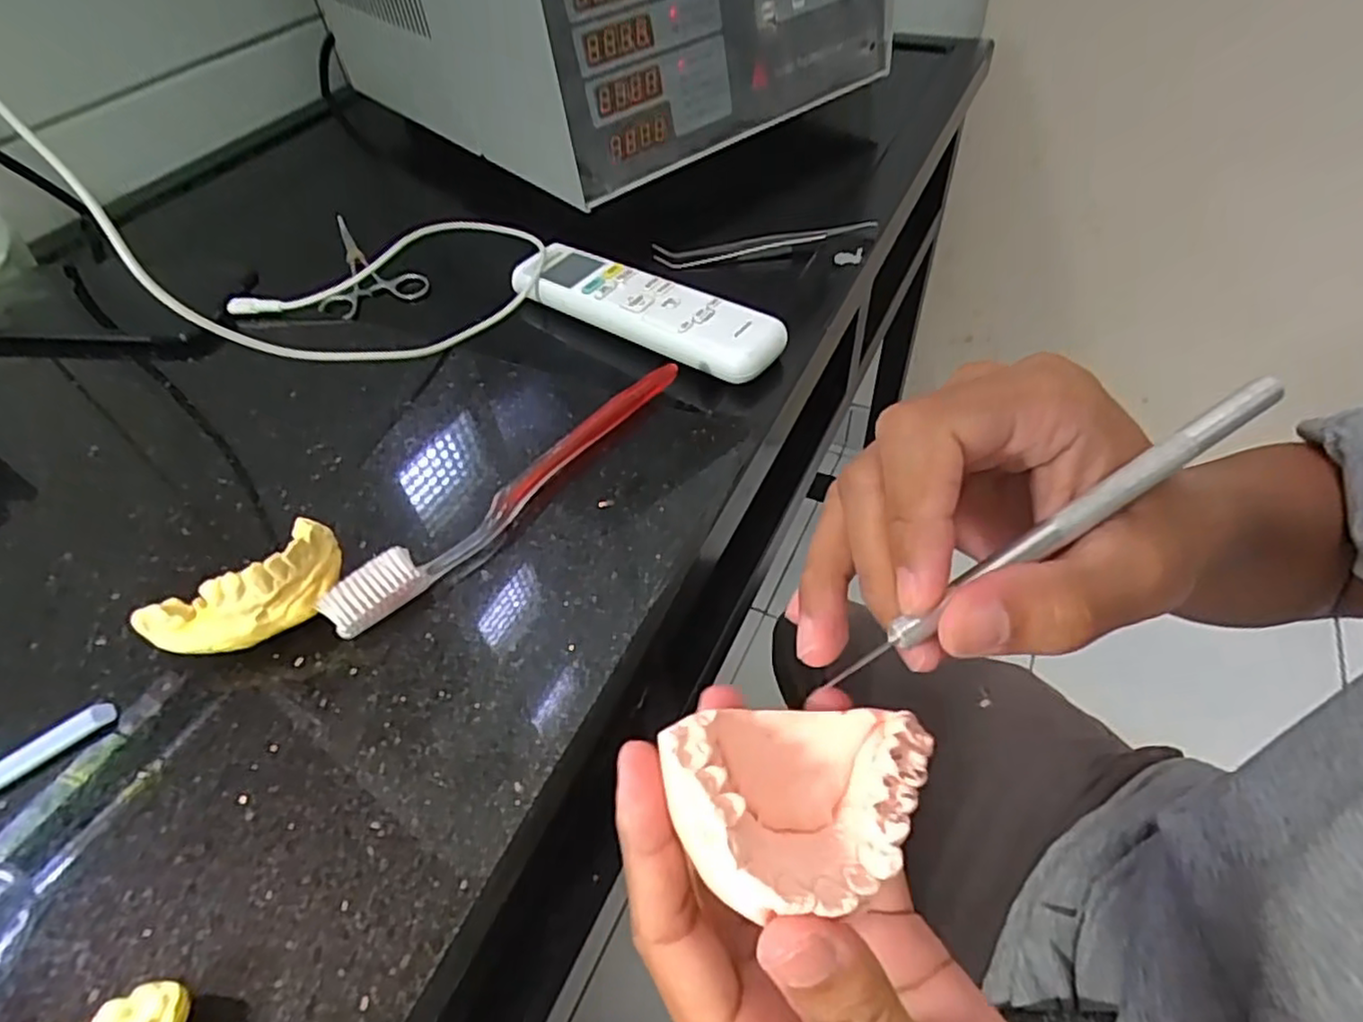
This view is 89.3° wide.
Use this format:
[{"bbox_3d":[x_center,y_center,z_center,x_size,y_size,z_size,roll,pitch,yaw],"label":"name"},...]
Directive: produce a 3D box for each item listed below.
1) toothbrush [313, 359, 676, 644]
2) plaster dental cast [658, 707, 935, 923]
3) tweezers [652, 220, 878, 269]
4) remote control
[{"bbox_3d":[-0.065,-0.012,0.295,0.017,0.016,0.183,33,60,29],"label":"toothbrush"},{"bbox_3d":[0.031,0.068,0.166,0.063,0.018,0.048,-14,50,-7],"label":"plaster dental cast"},{"bbox_3d":[0.054,-0.174,0.449,0.141,0.014,0.011,-6,49,0],"label":"tweezers"},{"bbox_3d":[-0.024,-0.117,0.398,0.175,0.020,0.040,28,57,26],"label":"remote control"}]

